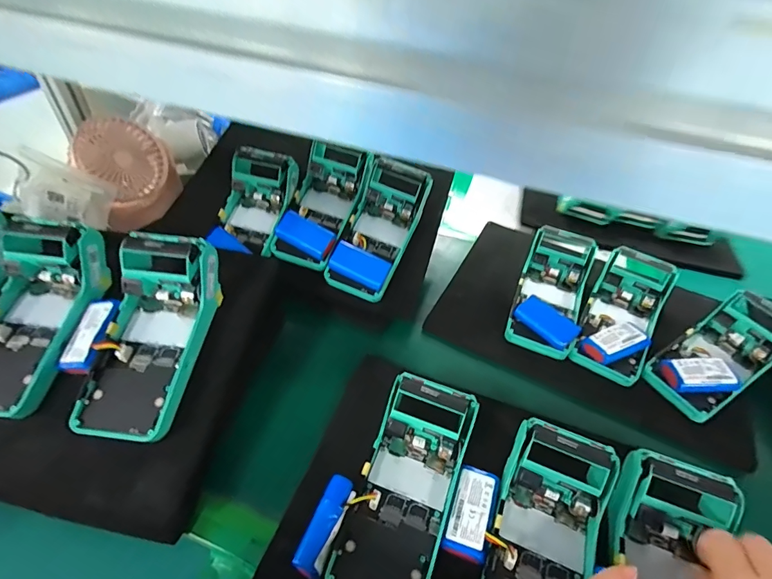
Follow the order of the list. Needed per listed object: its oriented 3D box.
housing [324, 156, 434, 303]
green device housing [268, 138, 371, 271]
[{"bbox_3d":[-0.008,-0.073,0.515,0.079,0.059,0.174,20,80,14],"label":"housing"},{"bbox_3d":[-0.079,-0.103,0.523,0.080,0.053,0.168,18,75,11],"label":"green device housing"}]

